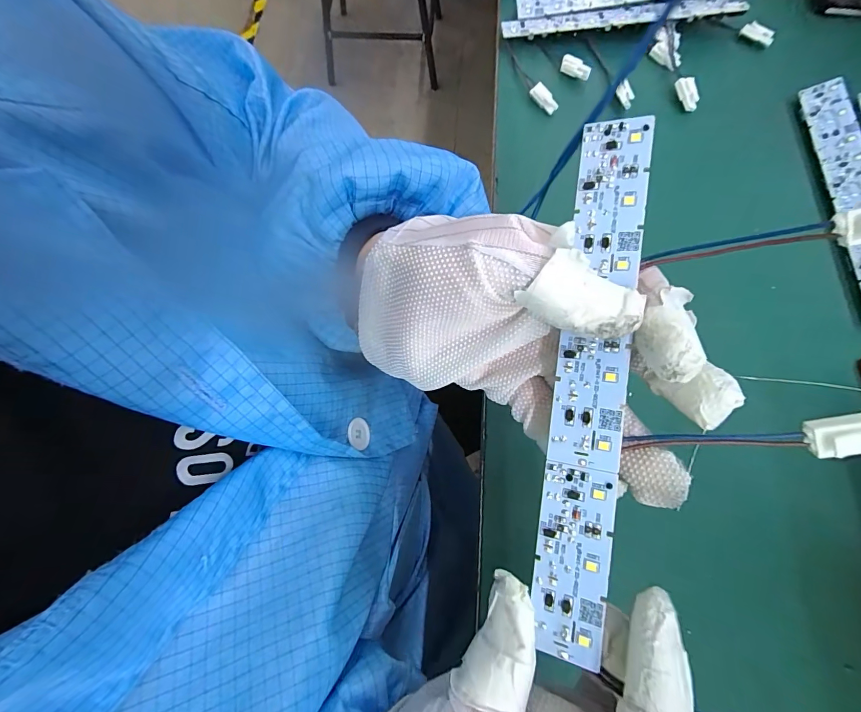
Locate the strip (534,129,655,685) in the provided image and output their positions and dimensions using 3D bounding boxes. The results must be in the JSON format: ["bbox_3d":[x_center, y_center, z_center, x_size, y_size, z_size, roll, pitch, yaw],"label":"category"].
[{"bbox_3d":[0.058,0.007,0.139,0.024,0.004,0.187,6,85,25],"label":"strip"}]

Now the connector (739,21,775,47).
[{"bbox_3d":[0.276,-0.272,0.326,0.027,0.008,0.013,27,75,8],"label":"connector"}]

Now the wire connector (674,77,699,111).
[{"bbox_3d":[0.202,-0.206,0.303,0.010,0.008,0.026,-27,97,-8],"label":"wire connector"}]

